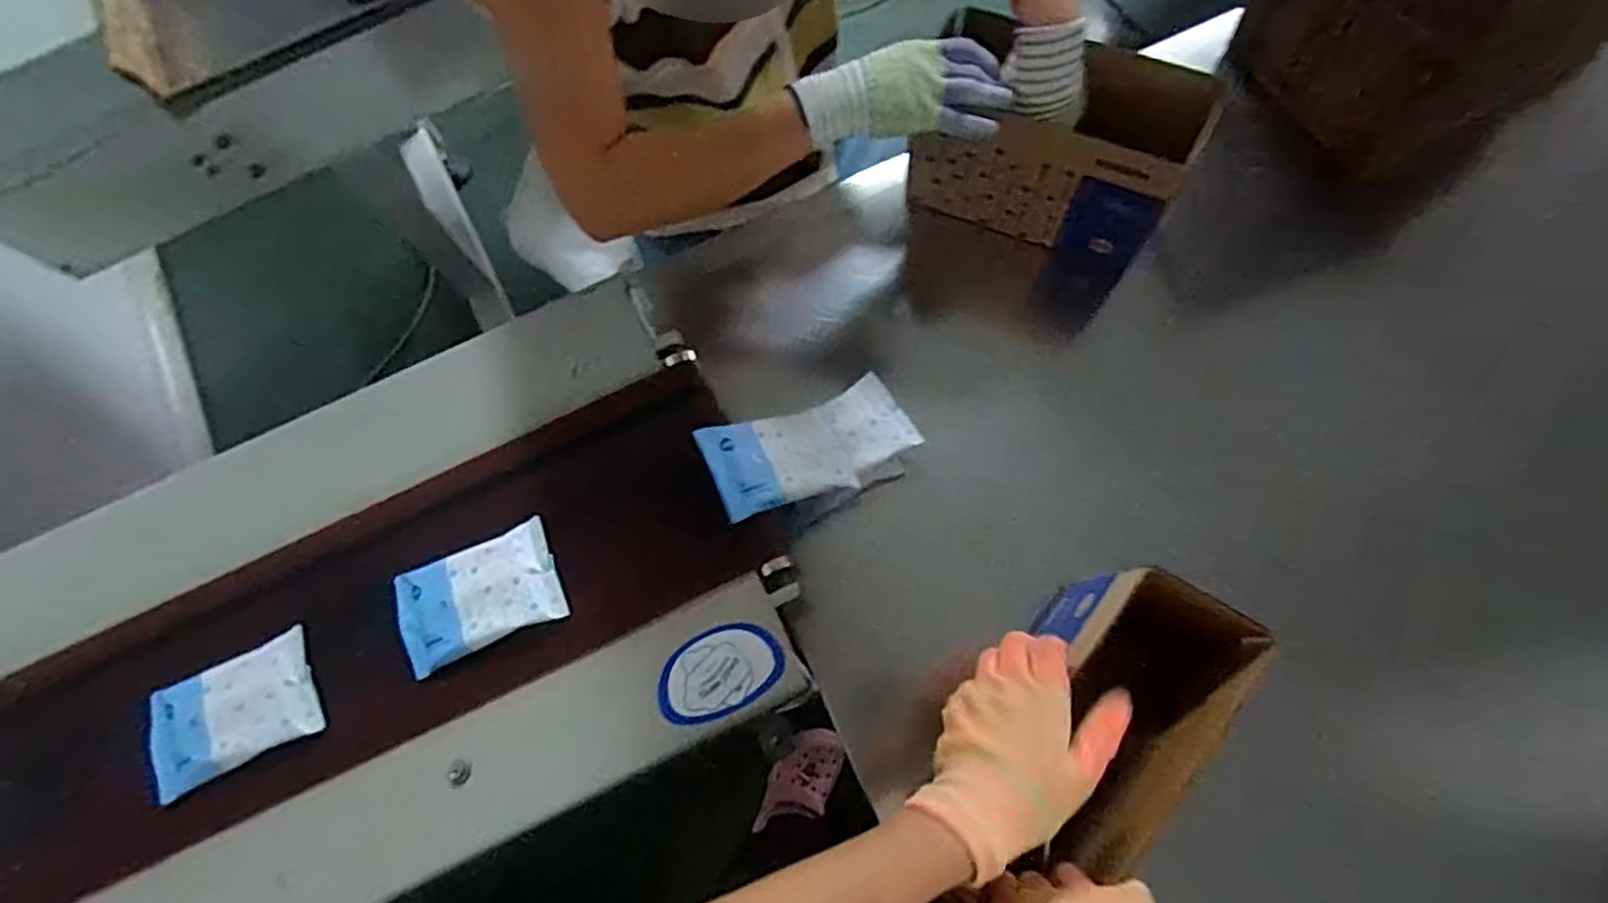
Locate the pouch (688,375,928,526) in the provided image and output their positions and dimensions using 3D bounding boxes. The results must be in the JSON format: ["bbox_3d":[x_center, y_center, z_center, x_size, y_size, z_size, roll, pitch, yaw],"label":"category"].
[{"bbox_3d":[0.005,-0.005,0.642,0.196,0.024,0.083,-20,70,-27],"label":"pouch"}]

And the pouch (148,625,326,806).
[{"bbox_3d":[-0.461,0.211,0.577,0.131,0.017,0.084,-24,72,-6],"label":"pouch"}]

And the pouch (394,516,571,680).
[{"bbox_3d":[-0.271,0.121,0.593,0.133,0.020,0.084,-23,71,-6],"label":"pouch"}]

